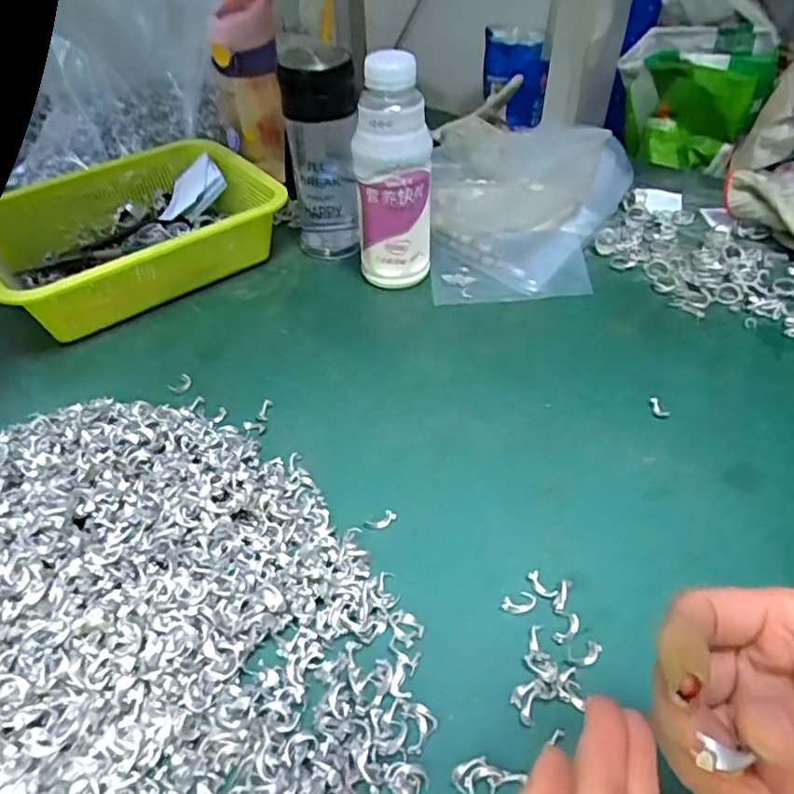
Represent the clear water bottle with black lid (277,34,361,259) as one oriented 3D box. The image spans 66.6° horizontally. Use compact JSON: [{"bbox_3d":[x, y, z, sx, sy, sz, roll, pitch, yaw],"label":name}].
[{"bbox_3d":[-0.070,-0.236,0.585,0.063,0.193,0.062,-2,45,-1],"label":"clear water bottle with black lid"}]

